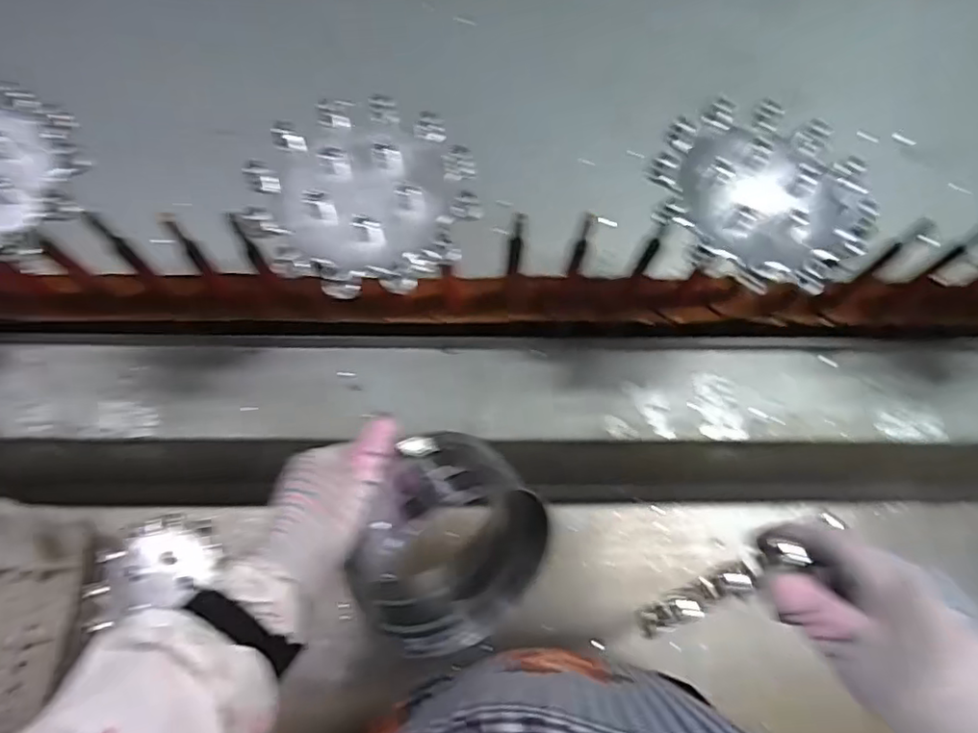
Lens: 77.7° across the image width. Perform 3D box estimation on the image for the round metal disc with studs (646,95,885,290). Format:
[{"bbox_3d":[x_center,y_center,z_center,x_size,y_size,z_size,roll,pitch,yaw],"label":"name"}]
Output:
[{"bbox_3d":[0.186,-0.120,0.415,0.144,0.020,0.147,1,69,-1],"label":"round metal disc with studs"}]

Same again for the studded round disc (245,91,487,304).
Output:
[{"bbox_3d":[-0.084,-0.117,0.404,0.142,0.026,0.149,1,69,-1],"label":"studded round disc"}]

